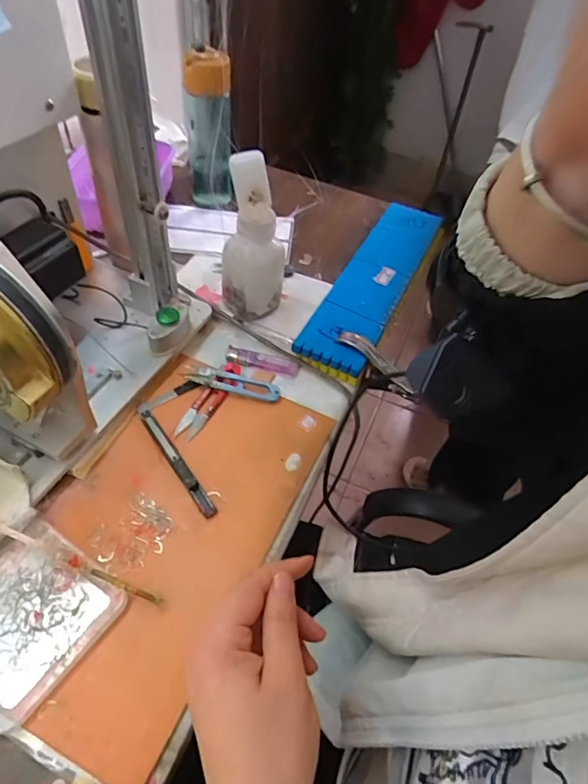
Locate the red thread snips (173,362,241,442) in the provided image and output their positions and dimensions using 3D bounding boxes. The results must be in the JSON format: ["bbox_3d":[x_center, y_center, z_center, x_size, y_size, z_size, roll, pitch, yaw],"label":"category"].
[{"bbox_3d":[-0.084,0.004,0.474,0.026,0.010,0.102,22,51,12],"label":"red thread snips"}]

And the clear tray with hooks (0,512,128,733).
[{"bbox_3d":[-0.193,0.154,0.333,0.106,0.019,0.106,30,53,18],"label":"clear tray with hooks"}]

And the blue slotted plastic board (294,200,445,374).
[{"bbox_3d":[0.107,-0.145,0.611,0.079,0.032,0.338,23,51,13],"label":"blue slotted plastic board"}]

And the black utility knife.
[{"bbox_3d":[-0.106,0.062,0.428,0.013,0.006,0.125,-28,58,-26],"label":"black utility knife"}]

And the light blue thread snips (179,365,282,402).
[{"bbox_3d":[-0.062,-0.010,0.485,0.098,0.008,0.021,14,71,-3],"label":"light blue thread snips"}]

